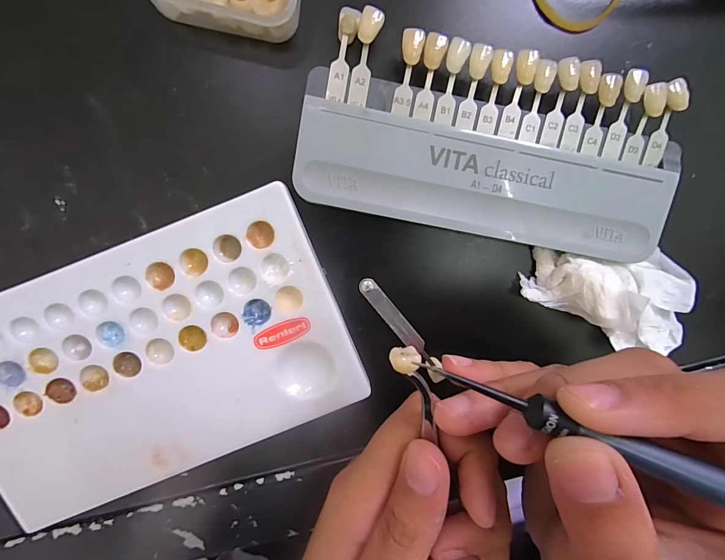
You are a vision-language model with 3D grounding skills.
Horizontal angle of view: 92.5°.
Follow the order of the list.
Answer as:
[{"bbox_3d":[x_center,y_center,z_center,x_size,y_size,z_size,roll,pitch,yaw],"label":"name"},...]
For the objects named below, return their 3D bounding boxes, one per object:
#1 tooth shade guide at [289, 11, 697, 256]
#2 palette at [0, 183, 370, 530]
[{"bbox_3d":[0.051,-0.052,0.133,0.143,0.009,0.066,10,98,-6],"label":"tooth shade guide"},{"bbox_3d":[-0.082,0.033,0.139,0.150,0.008,0.091,-22,100,0],"label":"palette"}]

